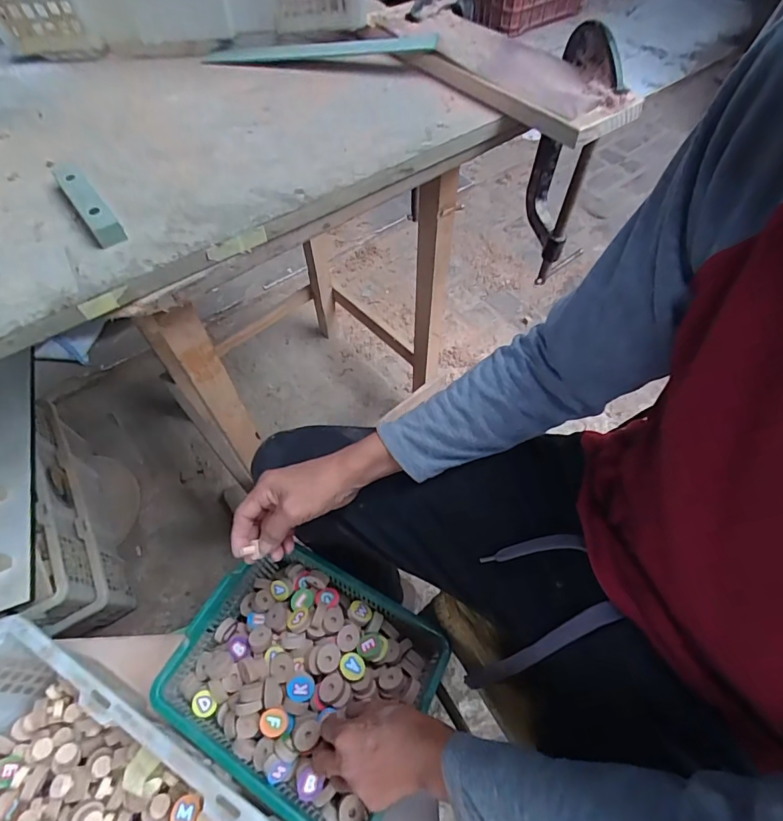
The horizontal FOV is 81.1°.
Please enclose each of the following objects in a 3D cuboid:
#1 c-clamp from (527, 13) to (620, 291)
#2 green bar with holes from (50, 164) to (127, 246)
[{"bbox_3d":[0.206,-0.288,0.554,0.024,0.268,0.133,-12,57,-7],"label":"c-clamp"},{"bbox_3d":[-0.251,-0.172,0.378,0.021,0.018,0.109,-34,62,-19],"label":"green bar with holes"}]

